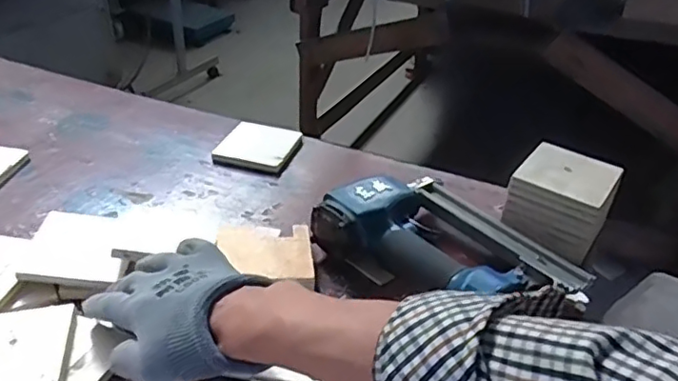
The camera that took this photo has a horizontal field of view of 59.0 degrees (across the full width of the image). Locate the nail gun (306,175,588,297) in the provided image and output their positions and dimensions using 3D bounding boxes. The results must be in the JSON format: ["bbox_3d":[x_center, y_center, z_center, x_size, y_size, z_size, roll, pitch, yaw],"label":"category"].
[{"bbox_3d":[0.108,0.053,0.568,0.185,0.053,0.211,-20,41,-29],"label":"nail gun"}]

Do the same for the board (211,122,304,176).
[{"bbox_3d":[-0.105,-0.056,0.773,0.098,0.016,0.096,11,36,11],"label":"board"}]

